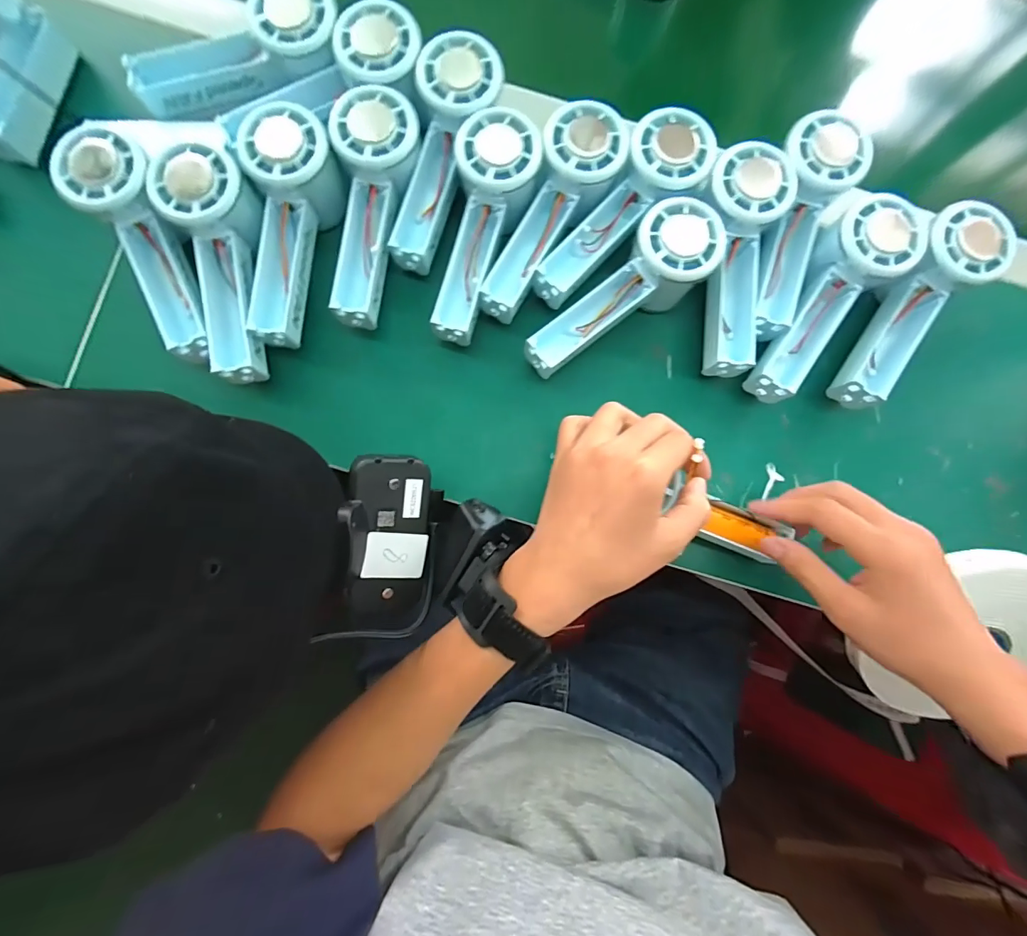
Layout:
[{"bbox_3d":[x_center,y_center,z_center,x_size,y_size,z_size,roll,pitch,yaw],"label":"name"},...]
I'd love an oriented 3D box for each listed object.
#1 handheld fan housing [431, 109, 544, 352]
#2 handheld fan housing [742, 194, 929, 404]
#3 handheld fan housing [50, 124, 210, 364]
[{"bbox_3d":[-0.023,-0.165,0.315,0.053,0.031,0.152,15,97,-1],"label":"handheld fan housing"},{"bbox_3d":[0.225,-0.116,0.321,0.055,0.041,0.152,31,97,0],"label":"handheld fan housing"},{"bbox_3d":[-0.247,-0.148,0.302,0.055,0.034,0.158,-23,99,-5],"label":"handheld fan housing"}]

